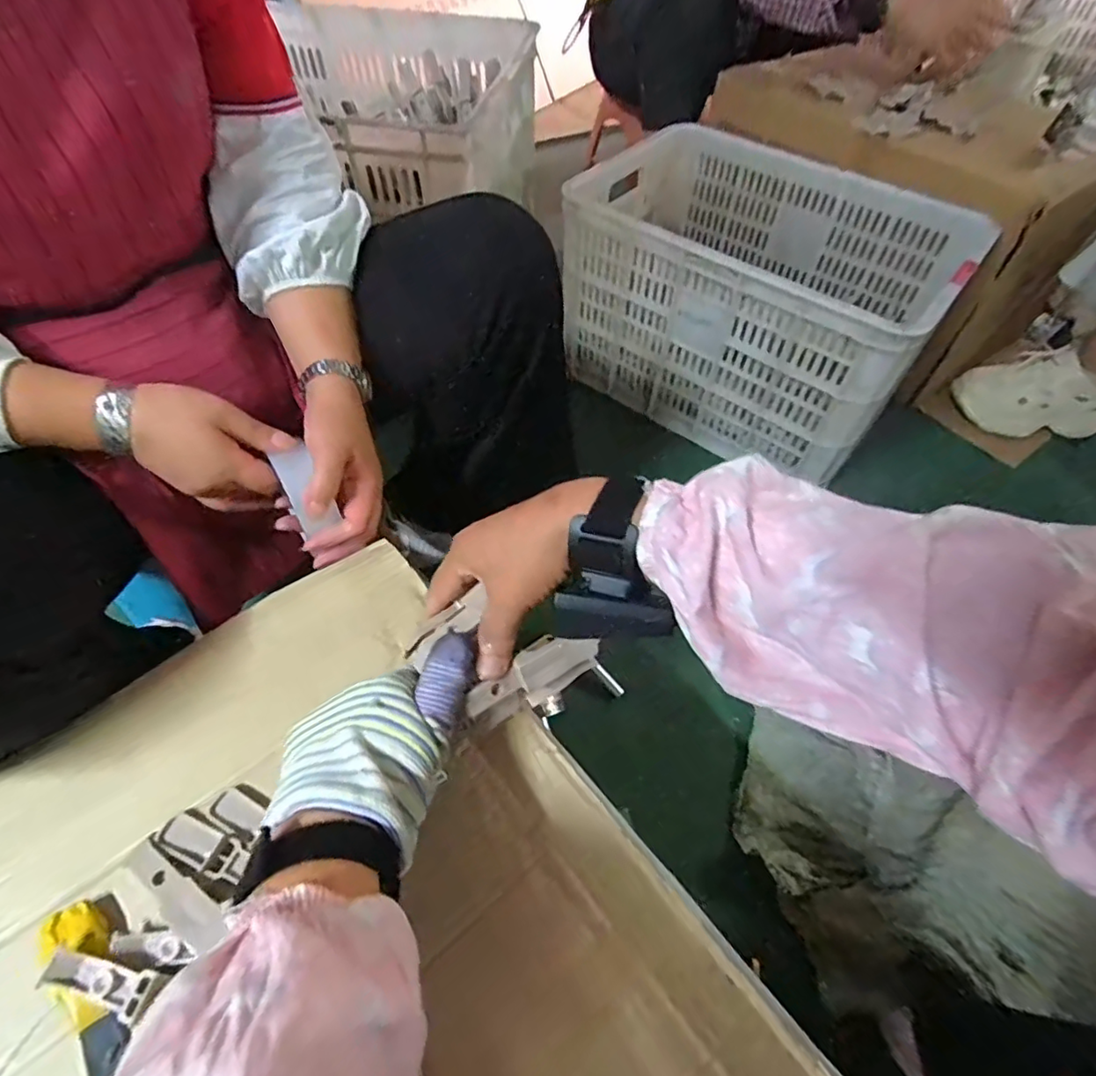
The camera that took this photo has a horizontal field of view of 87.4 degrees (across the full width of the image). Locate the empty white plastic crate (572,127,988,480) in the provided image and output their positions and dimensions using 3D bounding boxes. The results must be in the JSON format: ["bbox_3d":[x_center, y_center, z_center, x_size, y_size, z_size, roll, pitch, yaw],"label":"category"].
[{"bbox_3d":[0.301,-0.378,0.923,0.551,0.299,0.362,32,60,19],"label":"empty white plastic crate"}]

